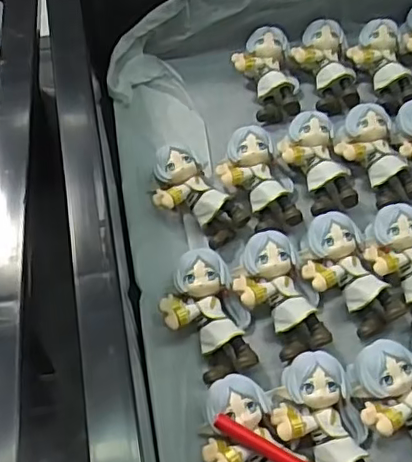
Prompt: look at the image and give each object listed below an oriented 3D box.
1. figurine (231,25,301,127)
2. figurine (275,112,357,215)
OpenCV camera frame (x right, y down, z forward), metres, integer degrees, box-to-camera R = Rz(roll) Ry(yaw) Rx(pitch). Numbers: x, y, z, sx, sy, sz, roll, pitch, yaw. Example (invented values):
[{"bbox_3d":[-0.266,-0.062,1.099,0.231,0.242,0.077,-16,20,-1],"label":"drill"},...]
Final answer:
[{"bbox_3d":[0.038,-0.096,0.360,0.037,0.027,0.055,-17,62,-11],"label":"figurine"},{"bbox_3d":[0.059,-0.037,0.324,0.031,0.022,0.057,-14,61,-10],"label":"figurine"}]

